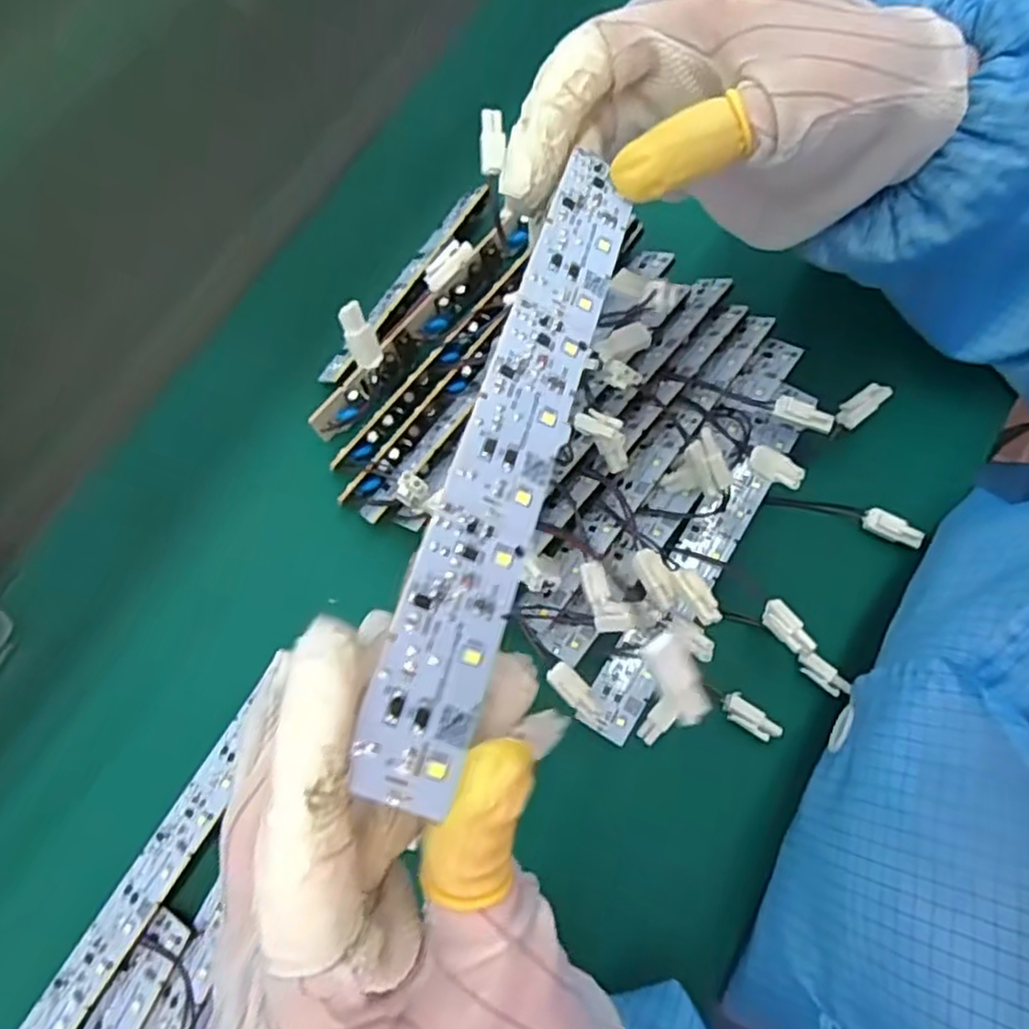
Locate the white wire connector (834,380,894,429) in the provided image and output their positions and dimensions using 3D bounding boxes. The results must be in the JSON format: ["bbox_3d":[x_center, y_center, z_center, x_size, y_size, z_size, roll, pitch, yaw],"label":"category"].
[{"bbox_3d":[0.167,-0.053,0.343,0.027,0.004,0.012,-40,79,9],"label":"white wire connector"}]

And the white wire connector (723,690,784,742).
[{"bbox_3d":[0.106,0.092,0.320,0.028,0.005,0.011,39,79,8],"label":"white wire connector"}]

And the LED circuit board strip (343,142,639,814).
[{"bbox_3d":[0.001,-0.024,0.177,0.025,0.004,0.180,26,62,-15],"label":"LED circuit board strip"}]

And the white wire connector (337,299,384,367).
[{"bbox_3d":[-0.061,-0.071,0.283,0.012,0.004,0.026,-22,117,-6],"label":"white wire connector"}]

